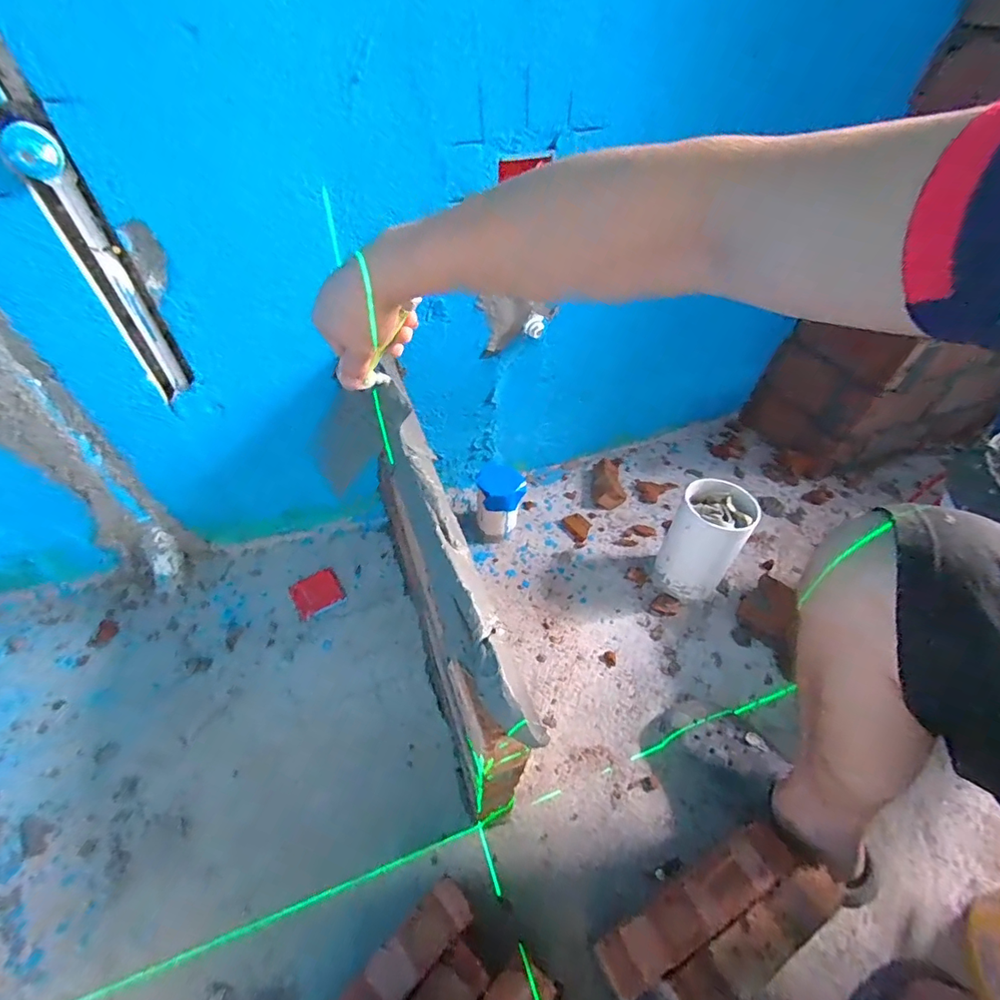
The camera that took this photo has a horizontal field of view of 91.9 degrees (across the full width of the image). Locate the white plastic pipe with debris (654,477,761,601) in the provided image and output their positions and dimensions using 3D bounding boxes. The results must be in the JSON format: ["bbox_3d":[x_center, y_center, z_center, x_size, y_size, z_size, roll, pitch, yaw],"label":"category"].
[{"bbox_3d":[0.331,0.076,0.806,0.109,0.196,0.114,27,52,18],"label":"white plastic pipe with debris"}]

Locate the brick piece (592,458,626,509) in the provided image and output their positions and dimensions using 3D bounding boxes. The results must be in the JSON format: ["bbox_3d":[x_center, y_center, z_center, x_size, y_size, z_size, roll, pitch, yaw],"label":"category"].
[{"bbox_3d":[0.225,-0.037,1.008,0.067,0.039,0.125,8,48,3],"label":"brick piece"}]

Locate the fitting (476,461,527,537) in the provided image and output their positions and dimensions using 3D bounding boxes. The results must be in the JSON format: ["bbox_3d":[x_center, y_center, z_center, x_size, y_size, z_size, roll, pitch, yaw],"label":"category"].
[{"bbox_3d":[0.000,0.011,0.871,0.085,0.151,0.066,4,48,-1],"label":"fitting"}]

